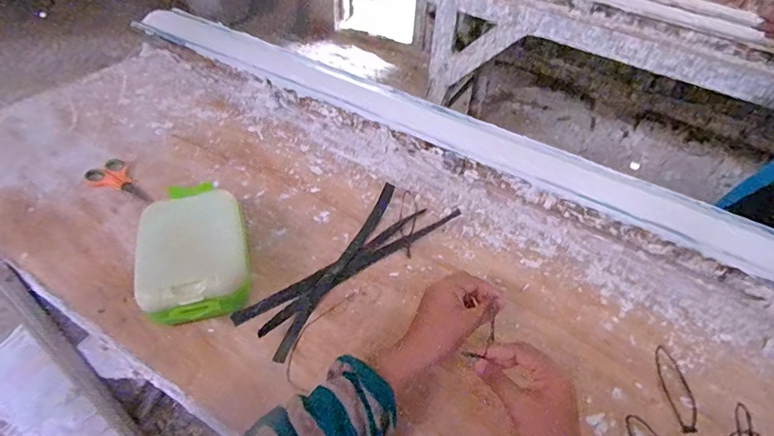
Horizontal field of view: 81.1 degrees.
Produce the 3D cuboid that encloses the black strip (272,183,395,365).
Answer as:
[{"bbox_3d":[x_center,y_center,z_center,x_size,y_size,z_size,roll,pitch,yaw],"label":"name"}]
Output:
[{"bbox_3d":[-0.059,0.054,0.581,0.026,0.017,0.308,20,47,14],"label":"black strip"}]

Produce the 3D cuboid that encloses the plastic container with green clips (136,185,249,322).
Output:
[{"bbox_3d":[-0.230,0.041,0.542,0.120,0.072,0.181,-14,49,-18],"label":"plastic container with green clips"}]

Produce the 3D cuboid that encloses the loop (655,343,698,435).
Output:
[{"bbox_3d":[0.320,0.185,0.496,0.031,0.005,0.101,5,45,0],"label":"loop"}]

